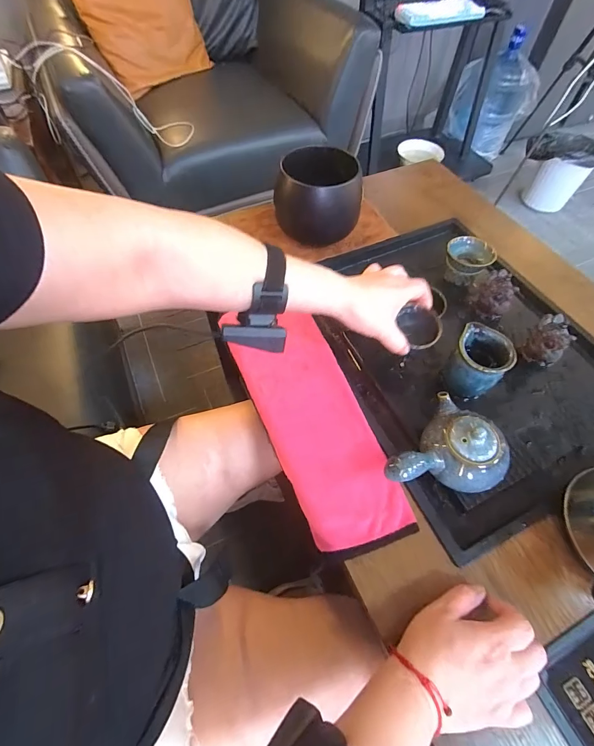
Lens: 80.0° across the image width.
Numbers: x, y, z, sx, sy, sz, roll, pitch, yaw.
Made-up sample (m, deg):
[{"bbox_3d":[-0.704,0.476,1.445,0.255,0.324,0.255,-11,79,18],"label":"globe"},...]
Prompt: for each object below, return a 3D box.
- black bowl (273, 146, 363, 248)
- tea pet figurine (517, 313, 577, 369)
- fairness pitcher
[{"bbox_3d":[0.027,-0.297,0.589,0.128,0.110,0.117,0,58,0],"label":"black bowl"},{"bbox_3d":[0.342,-0.040,0.491,0.036,0.070,0.049,-23,61,-14],"label":"tea pet figurine"},{"bbox_3d":[0.233,-0.011,0.461,0.068,0.081,0.070,0,58,0],"label":"fairness pitcher"}]

